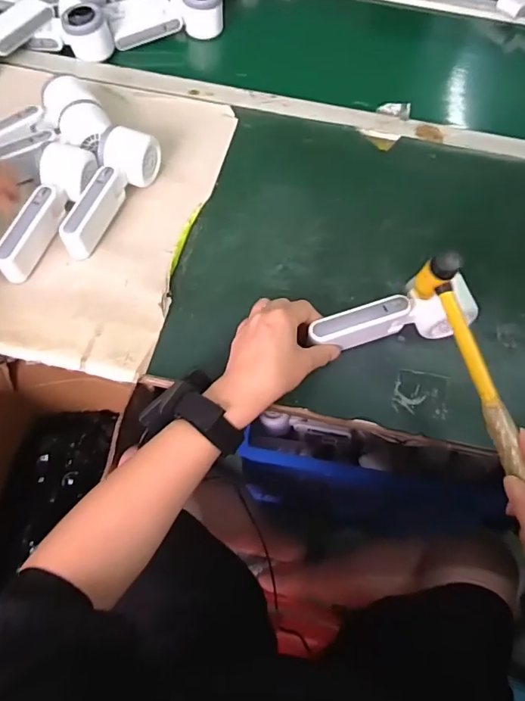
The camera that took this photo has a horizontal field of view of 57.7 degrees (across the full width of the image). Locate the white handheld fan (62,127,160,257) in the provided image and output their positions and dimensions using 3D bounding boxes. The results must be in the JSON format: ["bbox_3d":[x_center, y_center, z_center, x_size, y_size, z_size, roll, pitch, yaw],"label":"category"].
[{"bbox_3d":[-0.177,-0.179,0.526,0.048,0.053,0.158,24,63,9],"label":"white handheld fan"}]

